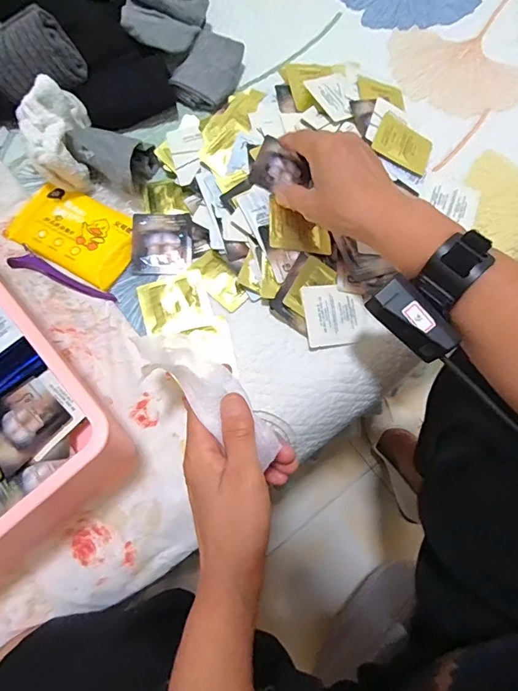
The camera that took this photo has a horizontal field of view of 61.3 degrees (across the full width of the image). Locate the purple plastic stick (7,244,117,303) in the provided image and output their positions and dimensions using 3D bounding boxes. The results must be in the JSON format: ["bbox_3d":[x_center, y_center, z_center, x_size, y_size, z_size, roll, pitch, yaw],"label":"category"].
[{"bbox_3d":[-0.191,-0.064,0.423,0.106,0.010,0.024,29,74,8],"label":"purple plastic stick"}]

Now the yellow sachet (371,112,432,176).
[{"bbox_3d":[0.161,-0.224,0.484,0.065,0.004,0.060,26,70,-7],"label":"yellow sachet"}]

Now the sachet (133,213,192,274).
[{"bbox_3d":[-0.099,-0.105,0.445,0.057,0.005,0.065,-2,73,-2],"label":"sachet"}]

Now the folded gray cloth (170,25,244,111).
[{"bbox_3d":[-0.055,-0.314,0.505,0.064,0.028,0.093,26,74,7],"label":"folded gray cloth"}]

